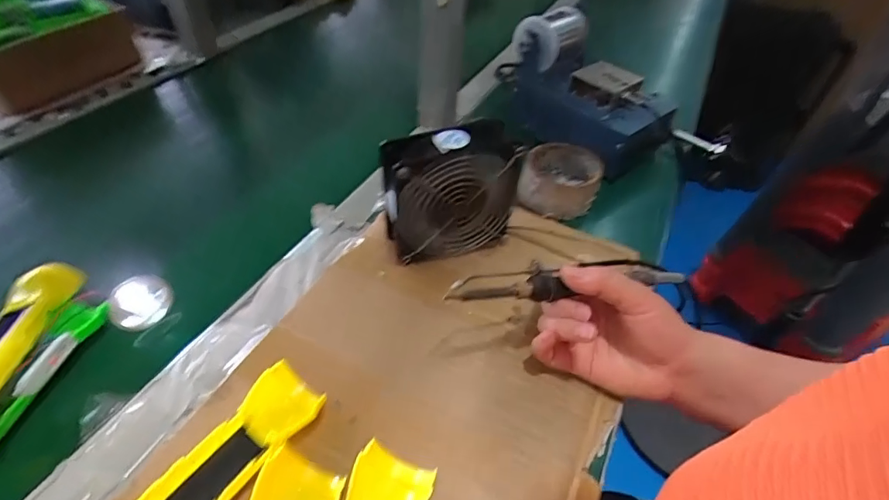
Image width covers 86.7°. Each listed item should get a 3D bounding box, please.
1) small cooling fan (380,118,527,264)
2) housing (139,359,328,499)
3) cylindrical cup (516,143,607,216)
[{"bbox_3d":[0.005,-0.051,0.449,0.122,0.124,0.055,-9,47,-14],"label":"small cooling fan"},{"bbox_3d":[-0.152,0.148,0.309,0.045,0.025,0.166,27,49,21],"label":"housing"},{"bbox_3d":[0.133,-0.084,0.545,0.086,0.046,0.081,3,45,-3],"label":"cylindrical cup"}]

